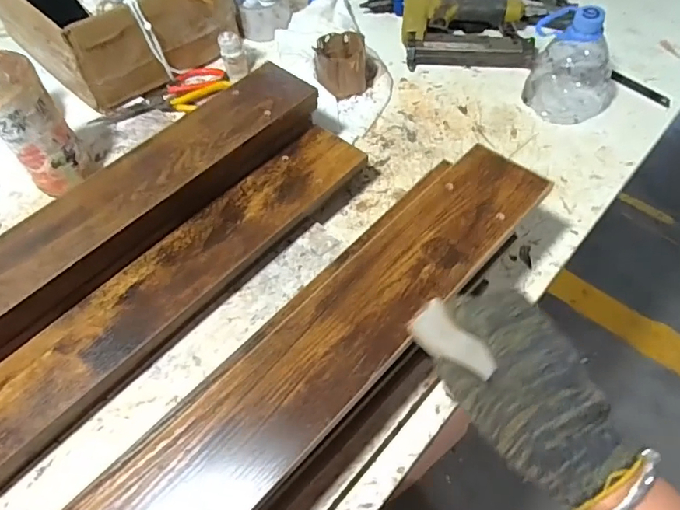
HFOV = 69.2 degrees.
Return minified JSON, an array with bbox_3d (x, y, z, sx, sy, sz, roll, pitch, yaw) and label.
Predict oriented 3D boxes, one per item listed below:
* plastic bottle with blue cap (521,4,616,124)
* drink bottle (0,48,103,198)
[{"bbox_3d":[0.306,-0.253,0.629,0.108,0.129,0.103,25,61,19],"label":"plastic bottle with blue cap"},{"bbox_3d":[-0.344,-0.148,0.548,0.073,0.205,0.056,-40,63,-21],"label":"drink bottle"}]

